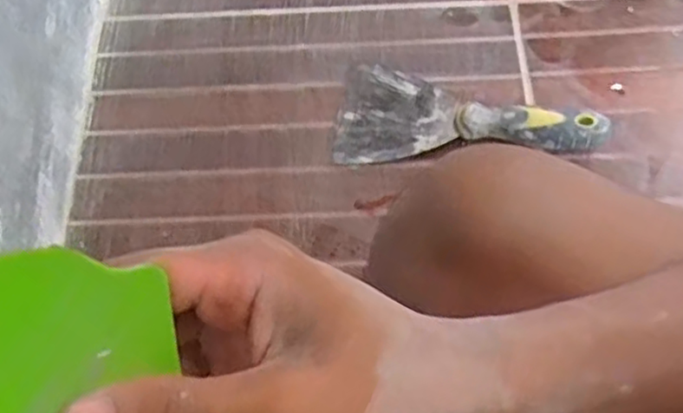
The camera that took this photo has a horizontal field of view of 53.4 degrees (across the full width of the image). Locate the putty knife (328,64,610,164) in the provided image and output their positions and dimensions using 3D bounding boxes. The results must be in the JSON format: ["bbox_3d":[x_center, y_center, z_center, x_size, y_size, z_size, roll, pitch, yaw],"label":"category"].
[{"bbox_3d":[0.094,-0.064,0.511,0.194,0.028,0.088,11,64,9],"label":"putty knife"}]

